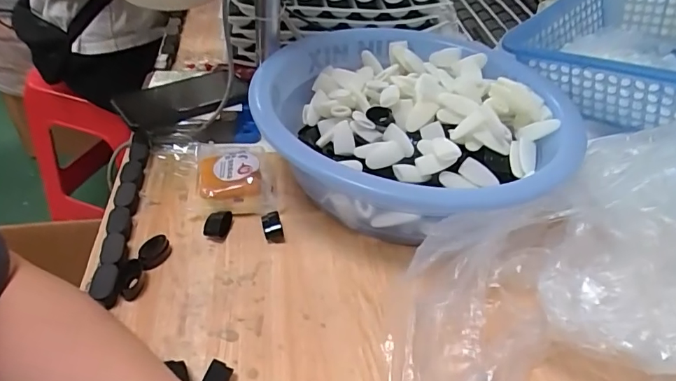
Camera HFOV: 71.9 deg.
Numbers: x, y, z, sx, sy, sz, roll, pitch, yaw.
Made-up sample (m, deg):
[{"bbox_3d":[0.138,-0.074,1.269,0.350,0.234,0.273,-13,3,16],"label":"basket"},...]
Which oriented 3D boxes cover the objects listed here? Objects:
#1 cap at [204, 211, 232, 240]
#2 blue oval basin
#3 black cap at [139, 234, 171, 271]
[{"bbox_3d":[-0.121,0.035,0.466,0.024,0.017,0.031,9,41,4],"label":"cap"},{"bbox_3d":[0.090,-0.074,0.539,0.328,0.110,0.376,30,47,26],"label":"blue oval basin"},{"bbox_3d":[-0.171,0.059,0.433,0.017,0.022,0.032,20,43,16],"label":"black cap"}]

